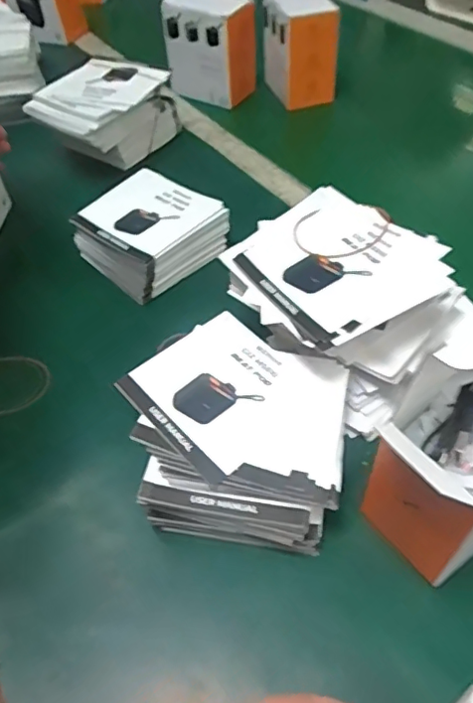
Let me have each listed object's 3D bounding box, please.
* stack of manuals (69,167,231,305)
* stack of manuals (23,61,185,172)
[{"bbox_3d":[-0.082,-0.115,0.531,0.115,0.043,0.118,-36,56,-23],"label":"stack of manuals"},{"bbox_3d":[-0.145,-0.267,0.635,0.103,0.080,0.151,30,59,27],"label":"stack of manuals"}]

